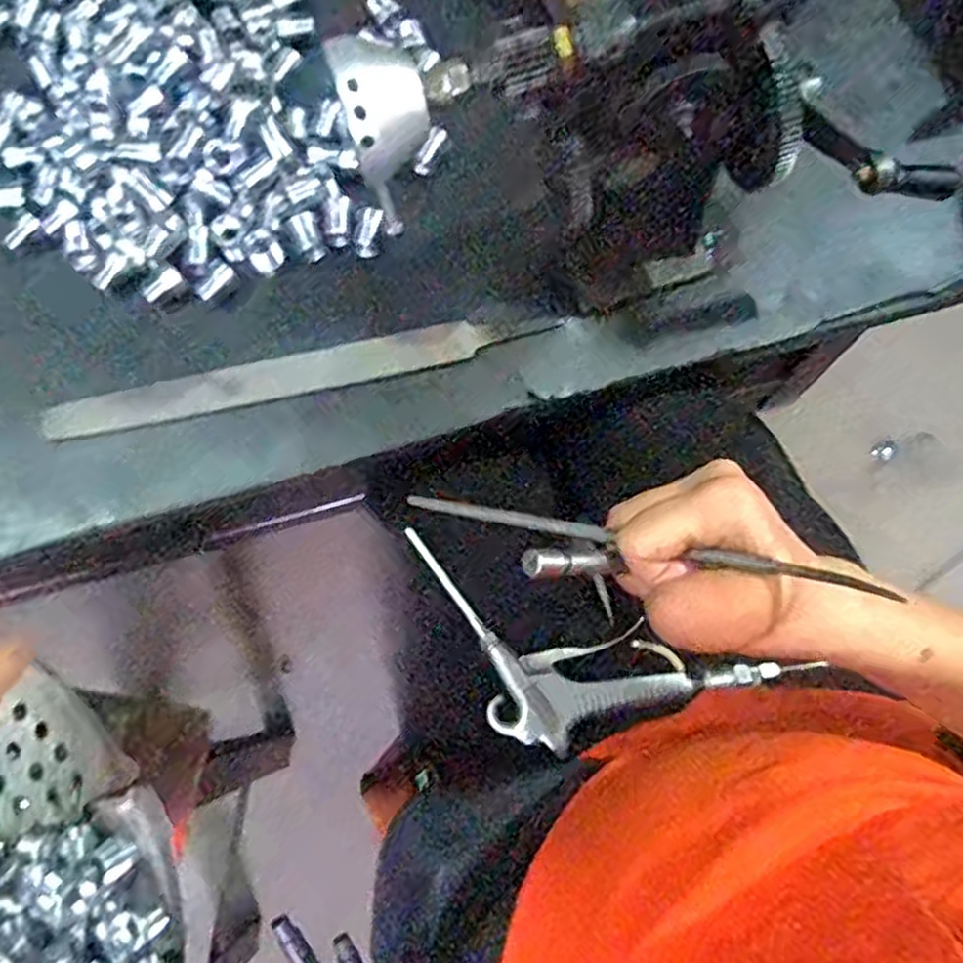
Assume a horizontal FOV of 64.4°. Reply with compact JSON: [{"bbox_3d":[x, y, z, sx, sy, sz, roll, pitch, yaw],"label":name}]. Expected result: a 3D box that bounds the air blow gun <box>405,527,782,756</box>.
[{"bbox_3d":[0.047,0.116,0.468,0.223,0.038,0.091,20,77,6],"label":"air blow gun"}]

